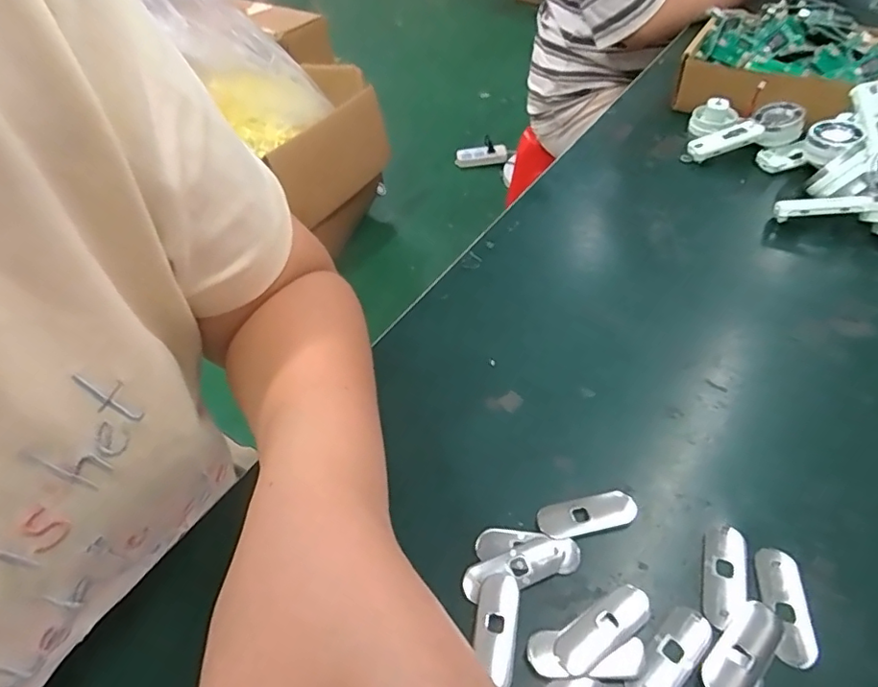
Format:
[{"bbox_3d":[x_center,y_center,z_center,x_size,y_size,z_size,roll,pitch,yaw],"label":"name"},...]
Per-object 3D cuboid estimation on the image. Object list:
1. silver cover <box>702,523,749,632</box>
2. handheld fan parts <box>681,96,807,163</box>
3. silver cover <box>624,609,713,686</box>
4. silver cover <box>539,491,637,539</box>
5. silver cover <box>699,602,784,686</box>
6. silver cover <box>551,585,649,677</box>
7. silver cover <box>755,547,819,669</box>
[{"bbox_3d":[0.136,0.110,0.261,0.019,0.004,0.049,11,50,14],"label":"silver cover"},{"bbox_3d":[0.278,-0.194,0.503,0.091,0.037,0.070,15,51,17],"label":"handheld fan parts"},{"bbox_3d":[0.101,0.137,0.239,0.049,0.004,0.018,-36,55,-25],"label":"silver cover"},{"bbox_3d":[0.077,0.089,0.285,0.050,0.004,0.018,-10,48,-5],"label":"silver cover"},{"bbox_3d":[0.131,0.133,0.237,0.049,0.008,0.019,-34,54,-24],"label":"silver cover"},{"bbox_3d":[0.074,0.129,0.248,0.049,0.005,0.018,-28,52,-20],"label":"silver cover"},{"bbox_3d":[0.158,0.118,0.249,0.019,0.004,0.050,3,48,7],"label":"silver cover"}]

